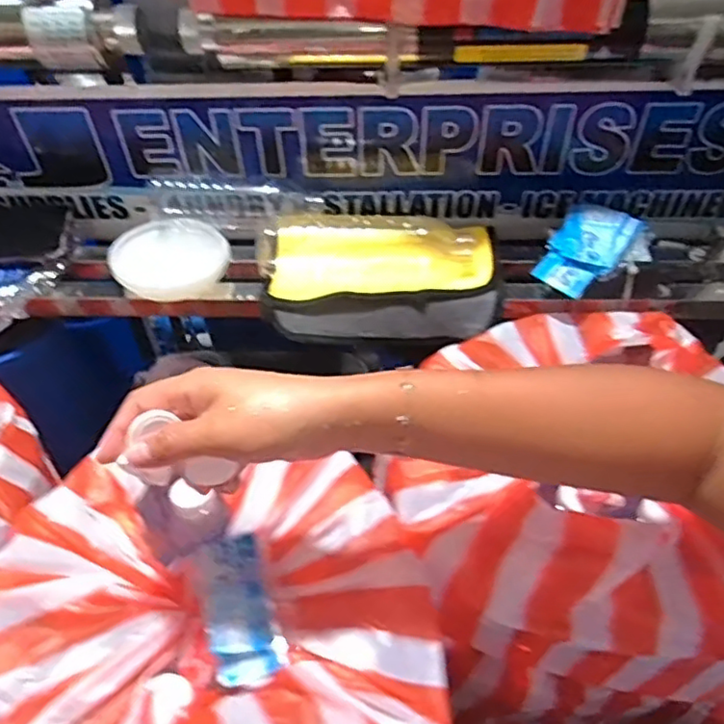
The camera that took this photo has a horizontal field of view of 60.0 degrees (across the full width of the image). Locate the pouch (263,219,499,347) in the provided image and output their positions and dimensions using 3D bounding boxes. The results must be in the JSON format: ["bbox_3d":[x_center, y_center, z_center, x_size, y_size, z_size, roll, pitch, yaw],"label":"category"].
[{"bbox_3d":[0.023,-0.082,0.616,0.222,0.076,0.097,-3,50,-1],"label":"pouch"}]

